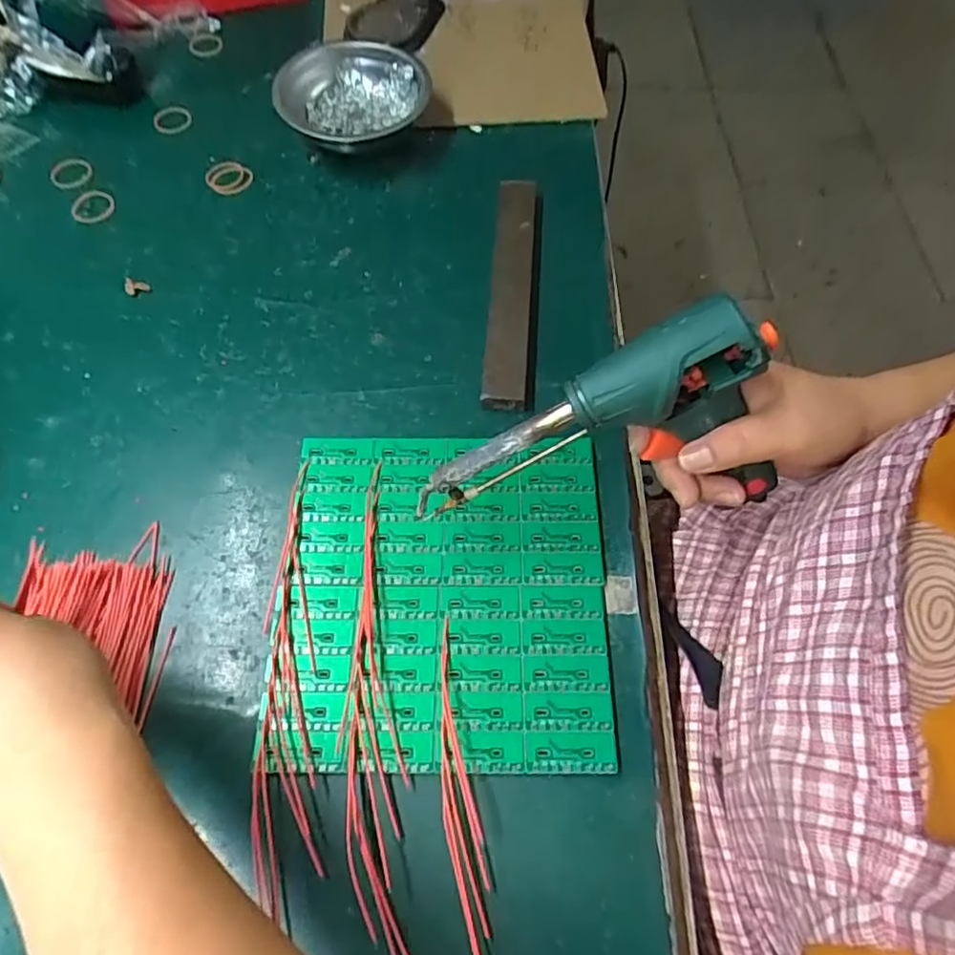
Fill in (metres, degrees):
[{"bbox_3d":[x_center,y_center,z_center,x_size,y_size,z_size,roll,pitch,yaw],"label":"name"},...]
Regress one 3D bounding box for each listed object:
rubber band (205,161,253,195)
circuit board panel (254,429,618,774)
[{"bbox_3d":[-0.209,-0.253,0.521,0.037,0.010,0.025,-6,64,-5],"label":"rubber band"},{"bbox_3d":[-0.021,0.064,0.367,0.188,0.004,0.197,0,64,0],"label":"circuit board panel"}]

